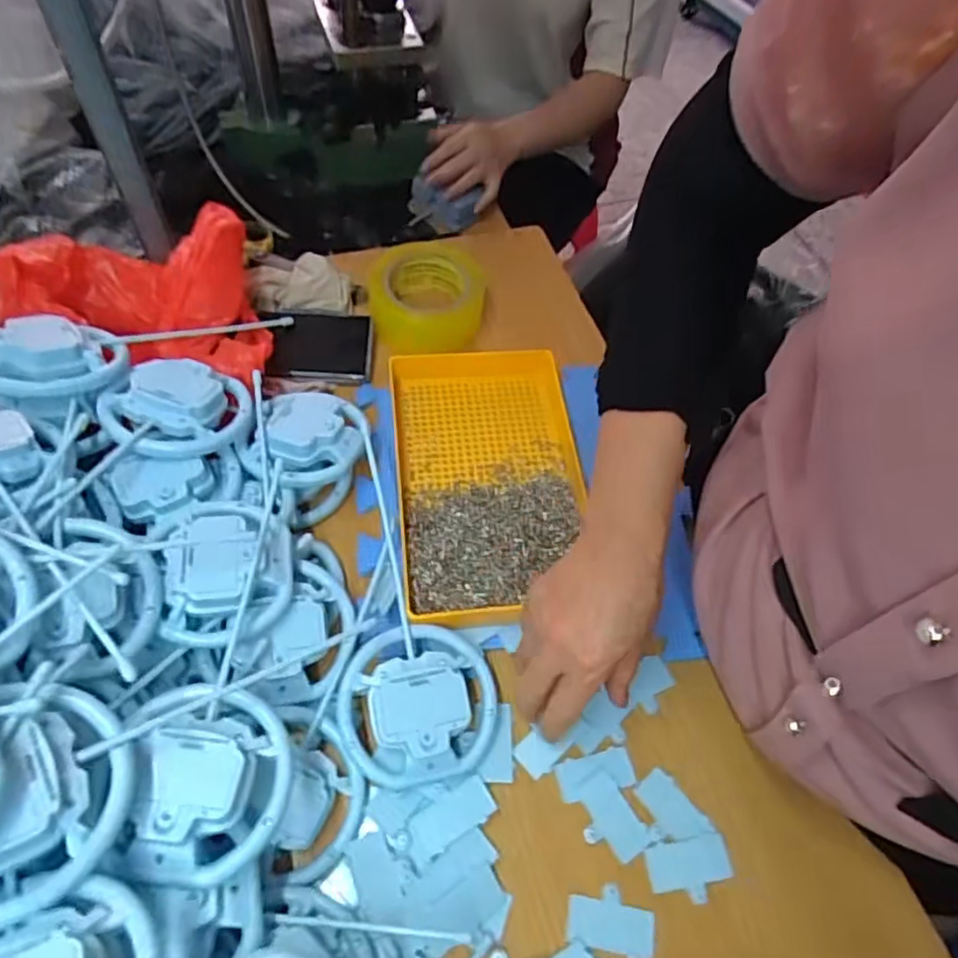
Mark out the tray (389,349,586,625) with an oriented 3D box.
[{"bbox_3d":[0.010,-0.002,0.532,0.149,0.034,0.241,-4,57,-8],"label":"tray"}]

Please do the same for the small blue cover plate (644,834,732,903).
[{"bbox_3d":[0.132,0.243,0.414,0.051,0.004,0.034,-5,57,-8],"label":"small blue cover plate"}]

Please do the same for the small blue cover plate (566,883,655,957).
[{"bbox_3d":[0.080,0.265,0.398,0.052,0.004,0.033,16,56,5],"label":"small blue cover plate"}]

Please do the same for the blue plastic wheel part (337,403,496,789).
[{"bbox_3d":[-0.051,0.068,0.484,0.099,0.034,0.277,-4,57,-8],"label":"blue plastic wheel part"}]

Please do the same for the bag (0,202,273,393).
[{"bbox_3d":[-0.291,-0.153,0.560,0.237,0.082,0.146,7,56,0],"label":"bag"}]

